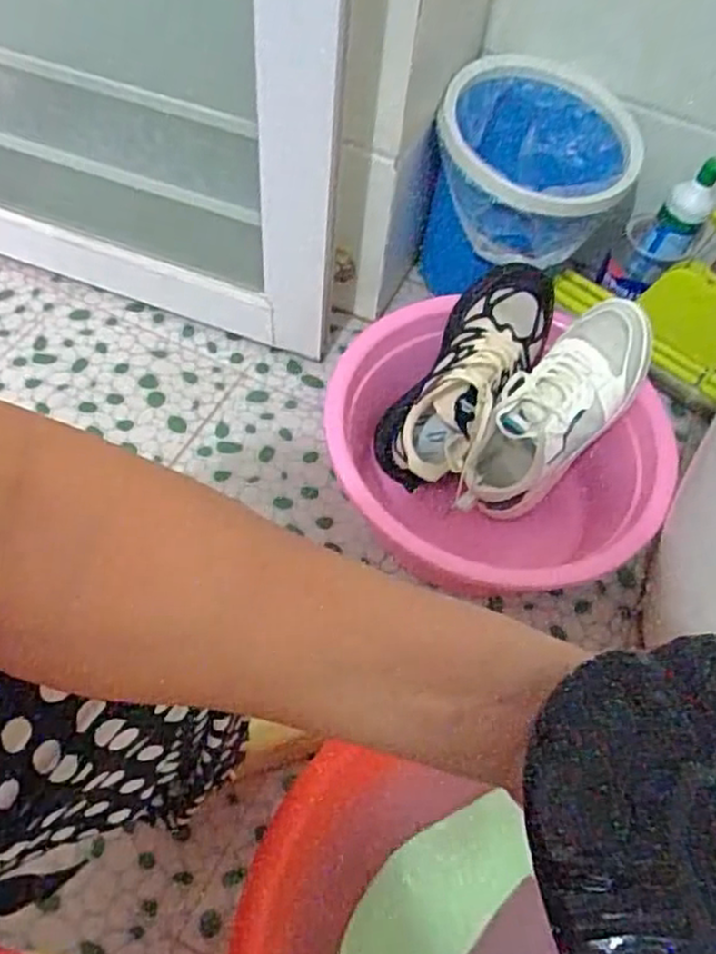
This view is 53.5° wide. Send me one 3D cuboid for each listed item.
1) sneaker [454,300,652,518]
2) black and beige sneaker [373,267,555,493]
[{"bbox_3d":[0.231,-0.077,0.844,0.113,0.090,0.298,42,99,21],"label":"sneaker"},{"bbox_3d":[0.127,-0.121,0.864,0.130,0.106,0.300,38,99,19],"label":"black and beige sneaker"}]

